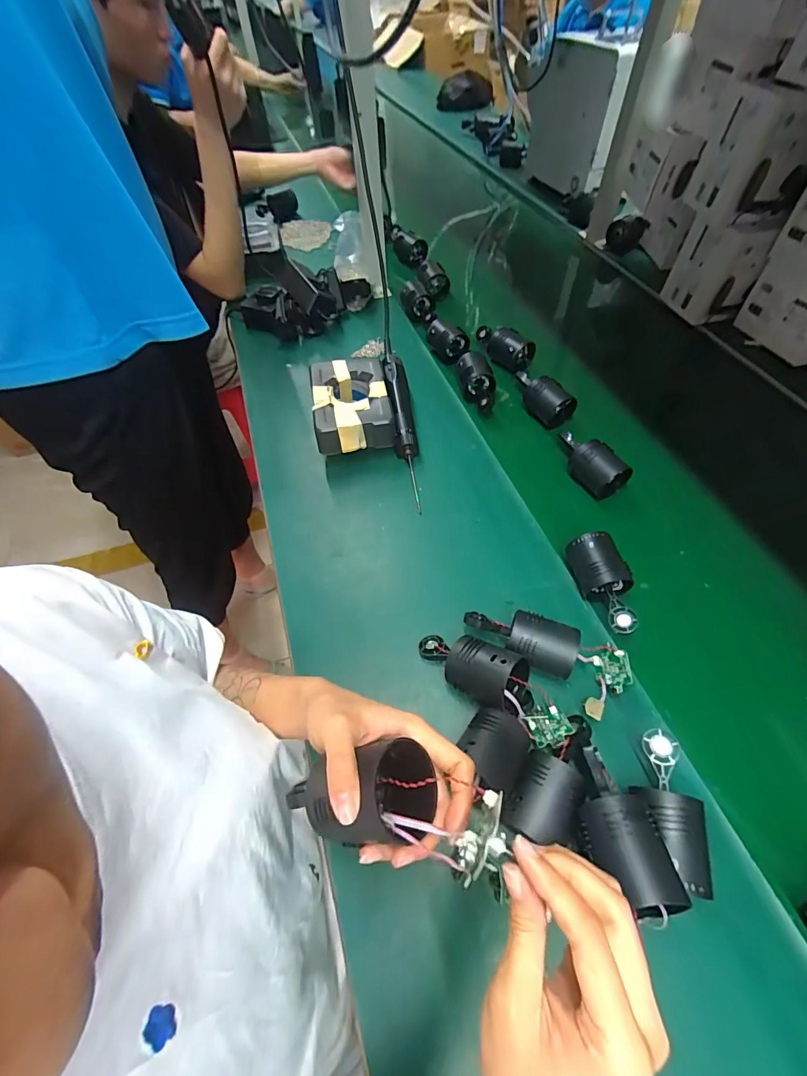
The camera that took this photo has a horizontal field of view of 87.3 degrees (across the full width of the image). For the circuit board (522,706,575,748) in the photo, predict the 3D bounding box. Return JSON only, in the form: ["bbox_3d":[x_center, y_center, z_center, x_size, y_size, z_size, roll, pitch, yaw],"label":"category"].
[{"bbox_3d":[0.138,0.180,0.402,0.036,0.009,0.044,-24,24,-1],"label":"circuit board"}]

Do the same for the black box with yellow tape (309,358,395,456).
[{"bbox_3d":[-0.077,-0.201,0.627,0.107,0.054,0.152,-8,53,-3],"label":"black box with yellow tape"}]

